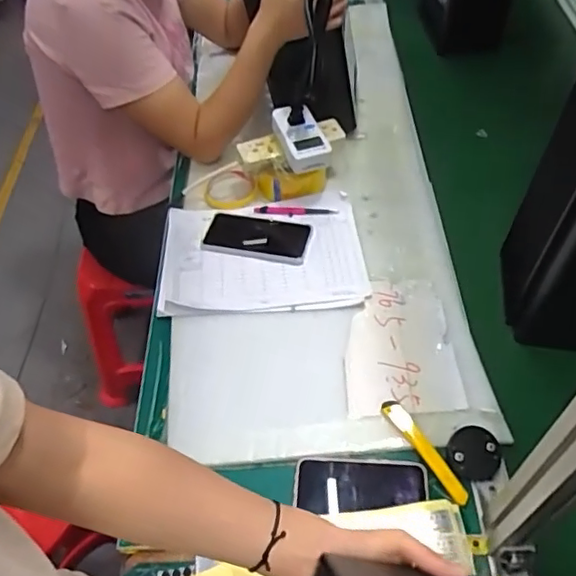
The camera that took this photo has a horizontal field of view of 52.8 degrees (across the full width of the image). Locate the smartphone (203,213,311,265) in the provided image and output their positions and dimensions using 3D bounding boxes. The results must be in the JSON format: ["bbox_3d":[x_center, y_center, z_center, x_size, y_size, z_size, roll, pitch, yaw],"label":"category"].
[{"bbox_3d":[-0.047,-0.079,0.896,0.161,0.014,0.087,9,53,9],"label":"smartphone"}]

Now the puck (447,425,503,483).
[{"bbox_3d":[0.216,0.191,0.669,0.058,0.017,0.056,-1,52,2],"label":"puck"}]

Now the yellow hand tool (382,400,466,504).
[{"bbox_3d":[0.160,0.188,0.679,0.022,0.008,0.139,-28,56,-18],"label":"yellow hand tool"}]

